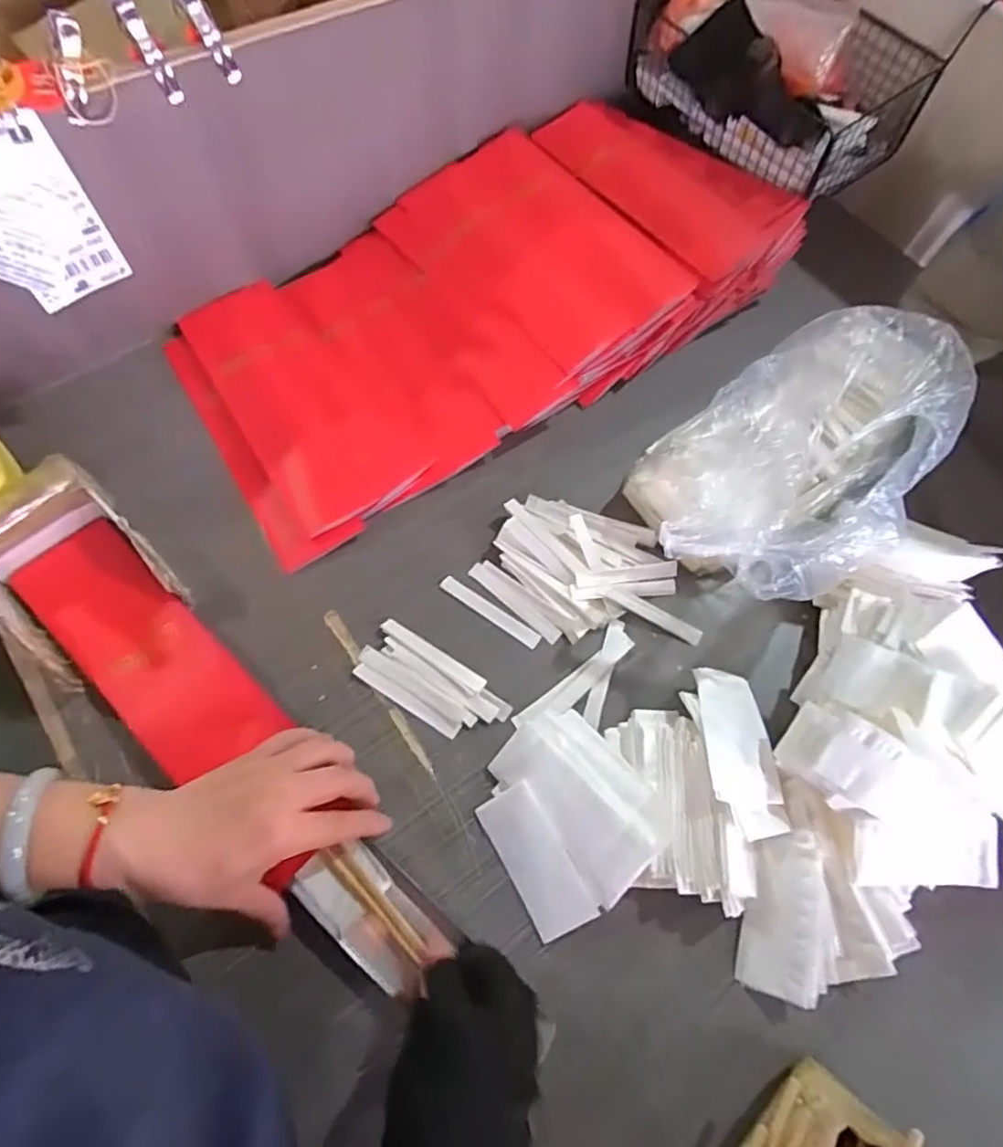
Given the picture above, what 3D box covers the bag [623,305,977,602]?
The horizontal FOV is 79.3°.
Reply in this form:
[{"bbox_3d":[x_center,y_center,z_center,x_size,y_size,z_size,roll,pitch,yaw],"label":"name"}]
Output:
[{"bbox_3d":[0.233,-0.093,0.479,0.303,0.135,0.179,-36,75,-15],"label":"bag"}]

